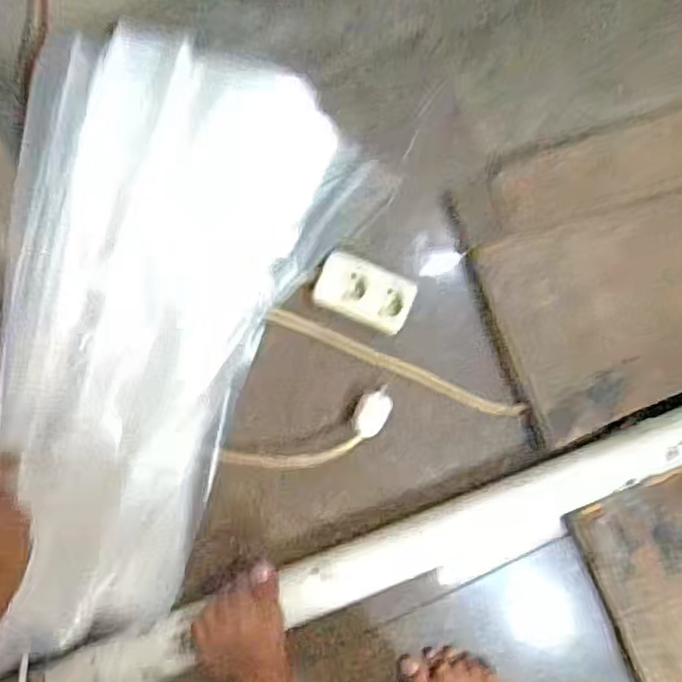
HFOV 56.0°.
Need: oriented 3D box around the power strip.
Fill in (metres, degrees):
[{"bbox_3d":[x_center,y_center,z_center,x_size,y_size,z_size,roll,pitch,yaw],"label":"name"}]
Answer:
[{"bbox_3d":[0.026,-0.054,0.713,0.103,0.033,0.062,22,93,-7],"label":"power strip"}]

